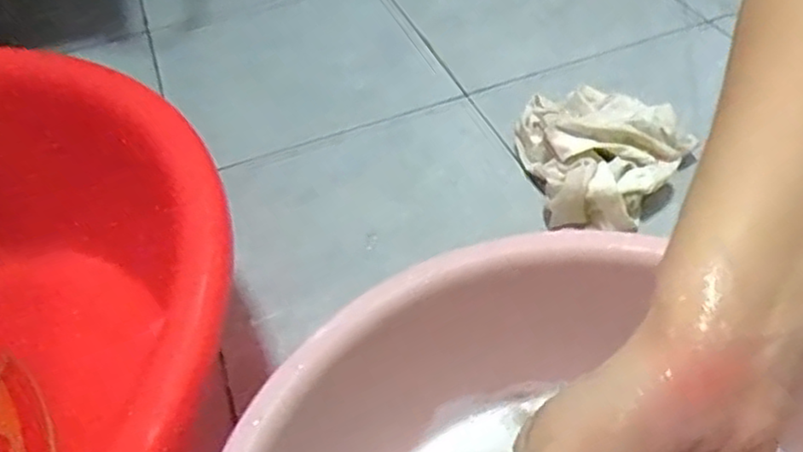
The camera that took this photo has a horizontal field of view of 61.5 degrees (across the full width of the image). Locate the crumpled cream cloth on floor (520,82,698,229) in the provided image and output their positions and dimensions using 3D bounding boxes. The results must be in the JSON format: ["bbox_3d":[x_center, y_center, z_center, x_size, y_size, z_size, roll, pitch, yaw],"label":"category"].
[{"bbox_3d":[0.163,-0.066,0.588,0.147,0.070,0.142,-34,54,-25],"label":"crumpled cream cloth on floor"}]

